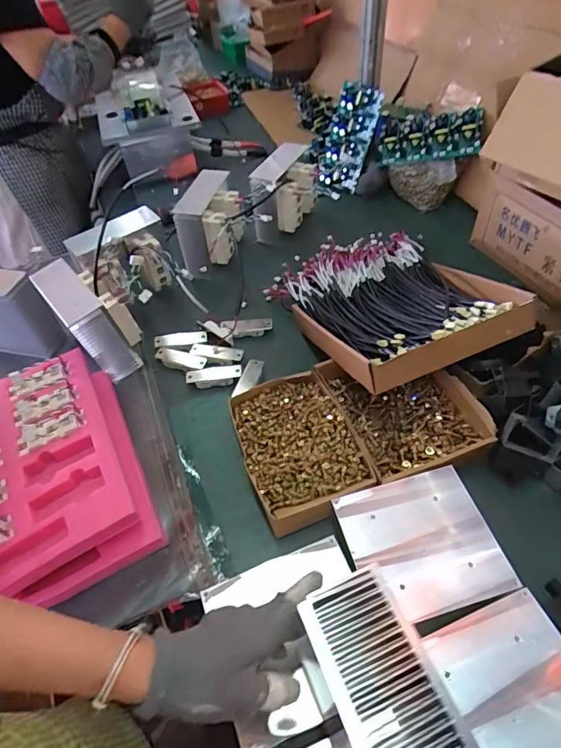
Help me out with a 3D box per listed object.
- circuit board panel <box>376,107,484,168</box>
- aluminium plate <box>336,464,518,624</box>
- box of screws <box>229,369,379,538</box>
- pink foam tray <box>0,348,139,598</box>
[{"bbox_3d":[0.312,-0.503,0.956,0.208,0.021,0.106,4,95,25],"label":"circuit board panel"},{"bbox_3d":[0.159,0.190,0.511,0.155,0.008,0.145,-16,61,-6],"label":"aluminium plate"},{"bbox_3d":[0.024,0.099,0.628,0.151,0.041,0.216,-18,52,-10],"label":"box of screws"},{"bbox_3d":[-0.341,0.118,0.585,0.234,0.032,0.309,-26,53,-15],"label":"pink foam tray"}]

